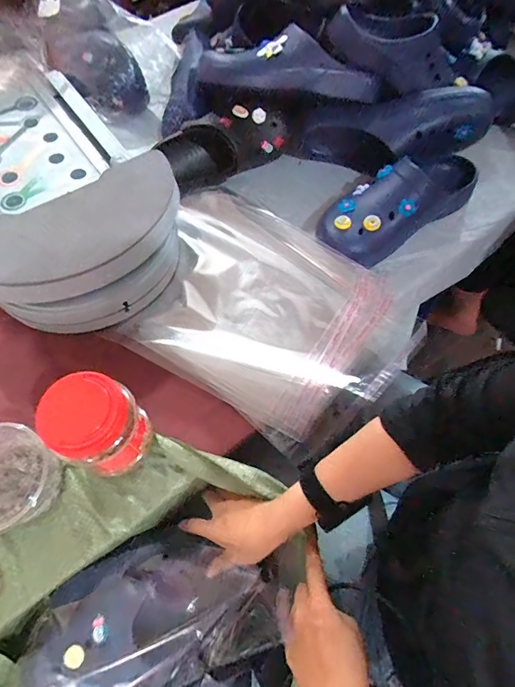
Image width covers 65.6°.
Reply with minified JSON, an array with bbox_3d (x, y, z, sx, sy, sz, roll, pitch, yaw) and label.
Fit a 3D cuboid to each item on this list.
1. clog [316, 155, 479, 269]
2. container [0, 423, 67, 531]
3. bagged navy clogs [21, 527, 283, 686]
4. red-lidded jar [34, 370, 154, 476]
[{"bbox_3d":[0.237,-0.237,0.660,0.304,0.098,0.116,-35,67,-15],"label":"clog"},{"bbox_3d":[-0.298,0.158,0.469,0.102,0.077,0.109,-1,63,1],"label":"container"},{"bbox_3d":[-0.121,0.299,0.433,0.267,0.077,0.156,-24,65,-10],"label":"bagged navy clogs"},{"bbox_3d":[-0.178,0.096,0.464,0.079,0.141,0.087,35,69,18],"label":"red-lidded jar"}]

